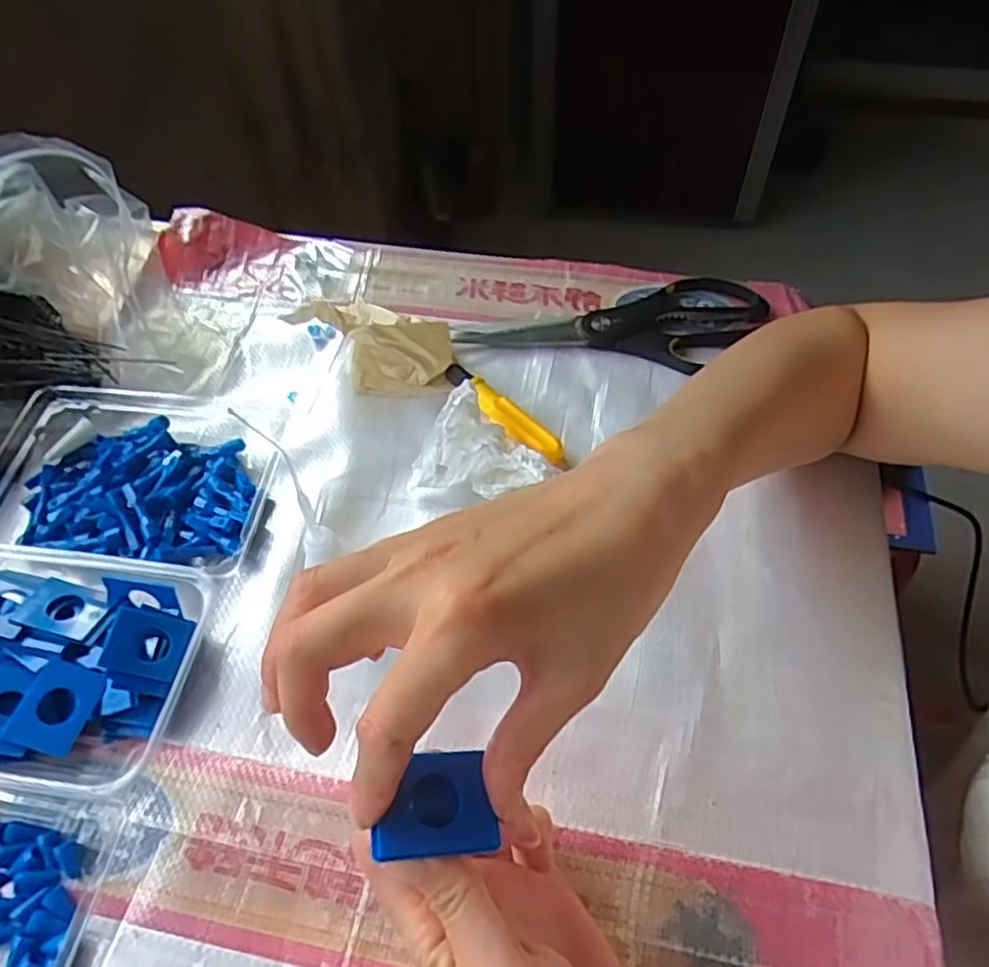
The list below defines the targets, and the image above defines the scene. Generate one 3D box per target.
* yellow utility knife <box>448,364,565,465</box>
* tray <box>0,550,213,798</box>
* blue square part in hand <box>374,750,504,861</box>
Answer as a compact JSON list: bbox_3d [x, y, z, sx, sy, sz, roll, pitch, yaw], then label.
[{"bbox_3d":[0.004,-0.046,0.451,0.018,0.017,0.101,-37,61,-21],"label":"yellow utility knife"},{"bbox_3d":[-0.232,0.092,0.353,0.156,0.036,0.107,4,55,6],"label":"tray"},{"bbox_3d":[-0.021,0.110,0.243,0.040,0.004,0.032,3,55,-18],"label":"blue square part in hand"}]

